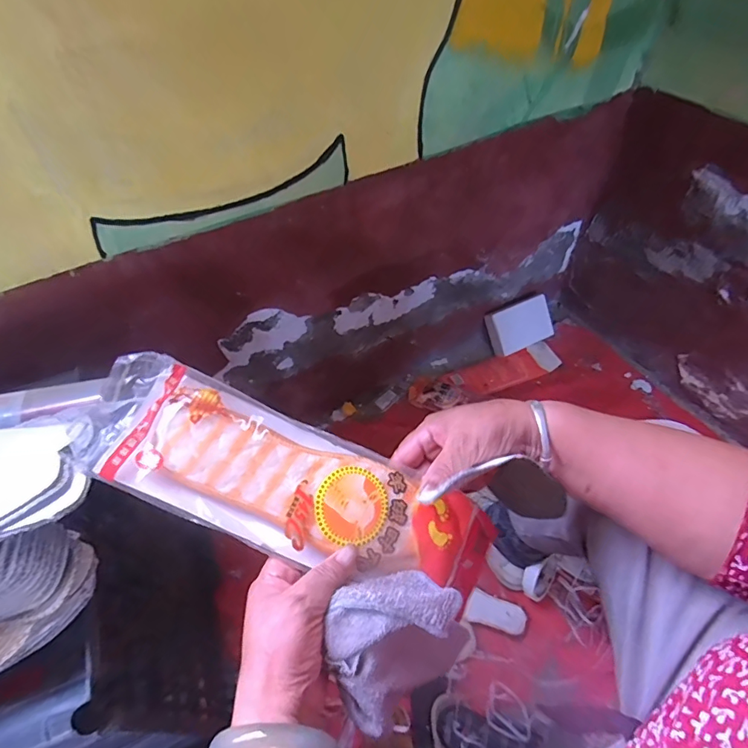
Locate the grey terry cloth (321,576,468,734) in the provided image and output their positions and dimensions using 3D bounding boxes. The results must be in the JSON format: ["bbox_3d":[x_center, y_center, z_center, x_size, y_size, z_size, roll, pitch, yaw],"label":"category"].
[{"bbox_3d":[0.012,0.177,0.311,0.091,0.067,0.072,-30,56,-21],"label":"grey terry cloth"}]

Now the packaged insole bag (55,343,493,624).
[{"bbox_3d":[-0.053,0.086,0.356,0.320,0.029,0.097,24,52,-8],"label":"packaged insole bag"}]

